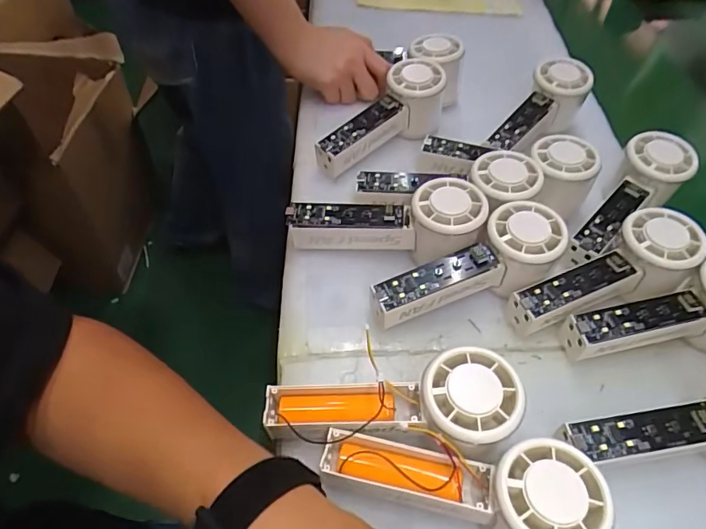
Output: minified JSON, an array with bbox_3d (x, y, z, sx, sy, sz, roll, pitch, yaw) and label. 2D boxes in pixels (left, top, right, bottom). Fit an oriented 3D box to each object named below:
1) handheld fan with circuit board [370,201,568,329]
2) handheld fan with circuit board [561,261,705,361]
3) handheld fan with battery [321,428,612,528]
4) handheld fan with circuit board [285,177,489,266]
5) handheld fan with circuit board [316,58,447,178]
[{"bbox_3d":[0.088,0.003,0.370,0.152,0.045,0.059,-23,57,-5],"label":"handheld fan with circuit board"},{"bbox_3d":[0.234,0.039,0.350,0.151,0.055,0.054,-14,55,-15],"label":"handheld fan with circuit board"},{"bbox_3d":[0.059,0.130,0.281,0.147,0.056,0.052,5,51,17],"label":"handheld fan with battery"},{"bbox_3d":[0.025,-0.036,0.389,0.152,0.053,0.060,6,52,0],"label":"handheld fan with circuit board"},{"bbox_3d":[0.034,-0.140,0.471,0.060,0.056,0.151,35,58,21],"label":"handheld fan with circuit board"}]

